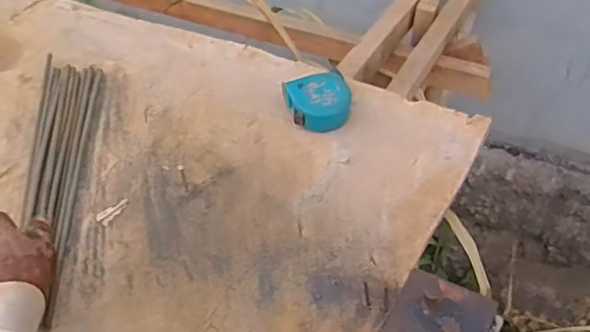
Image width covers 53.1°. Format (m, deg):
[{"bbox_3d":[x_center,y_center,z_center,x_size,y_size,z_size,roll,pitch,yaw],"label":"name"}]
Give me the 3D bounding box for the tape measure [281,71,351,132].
[{"bbox_3d":[0.033,-0.084,0.768,0.080,0.035,0.080,-1,59,2],"label":"tape measure"}]

